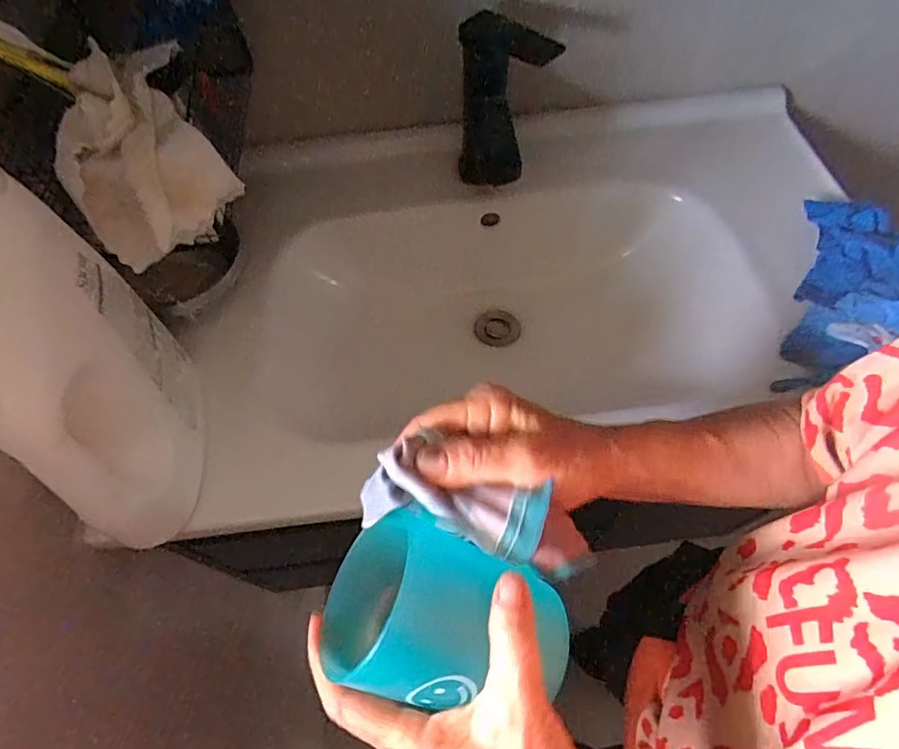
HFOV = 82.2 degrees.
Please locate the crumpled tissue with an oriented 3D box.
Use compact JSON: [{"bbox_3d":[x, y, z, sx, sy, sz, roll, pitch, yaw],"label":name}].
[{"bbox_3d":[-0.220,-0.147,0.376,0.105,0.089,0.108,-34,64,-16],"label":"crumpled tissue"}]

